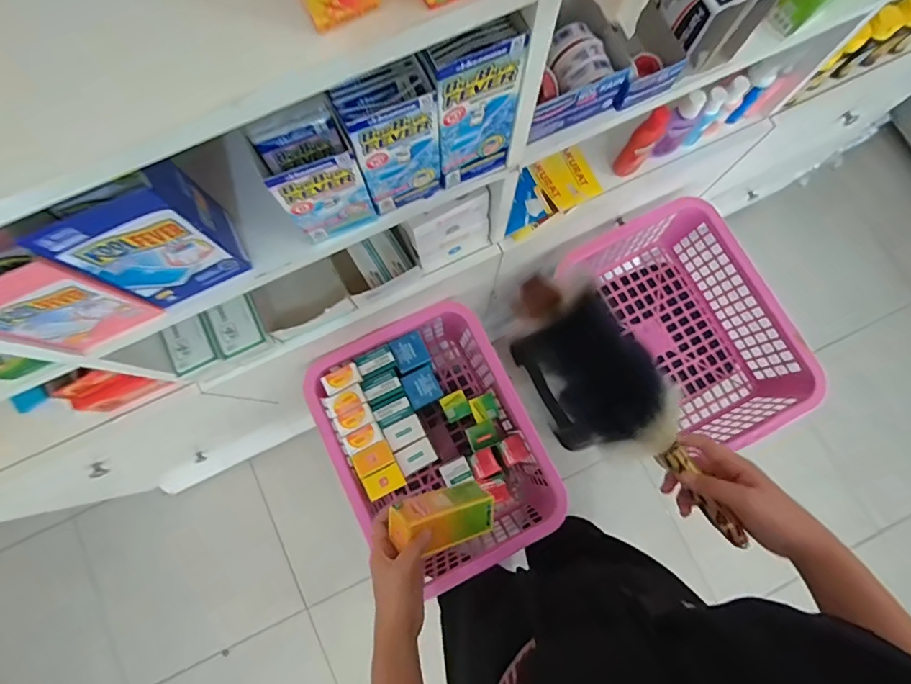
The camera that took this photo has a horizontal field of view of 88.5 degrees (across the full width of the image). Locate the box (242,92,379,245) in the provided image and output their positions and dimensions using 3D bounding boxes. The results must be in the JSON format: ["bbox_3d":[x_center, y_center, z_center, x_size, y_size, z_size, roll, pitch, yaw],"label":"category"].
[{"bbox_3d":[-0.126,-0.151,0.430,0.071,0.122,0.064,-25,80,-5],"label":"box"}]

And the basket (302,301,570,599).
[{"bbox_3d":[-0.041,0.166,0.824,0.307,0.174,0.391,-25,80,-5],"label":"basket"}]

